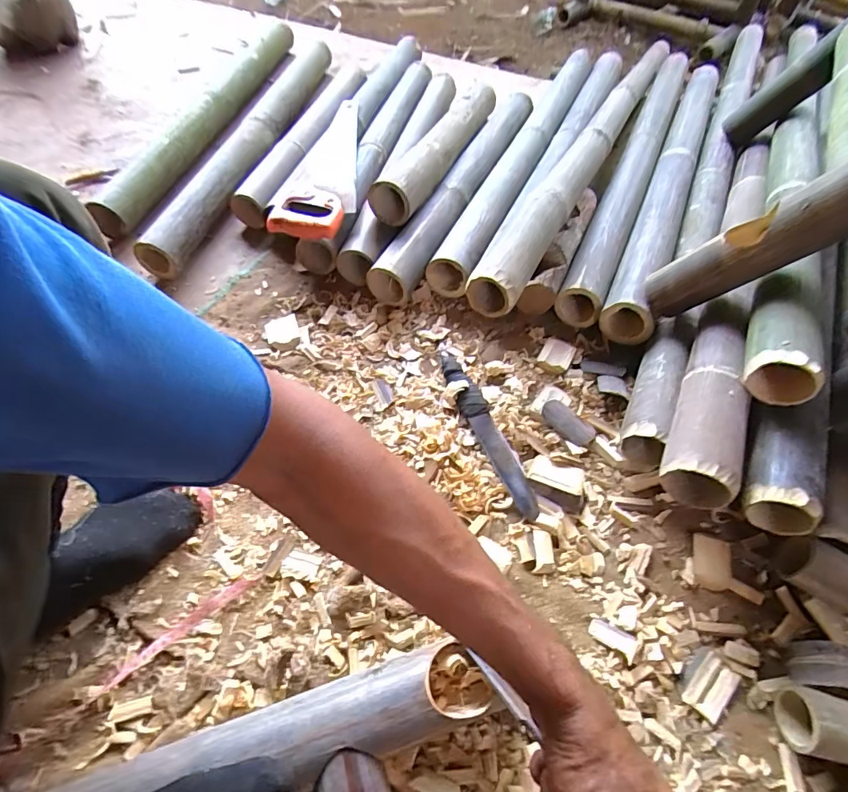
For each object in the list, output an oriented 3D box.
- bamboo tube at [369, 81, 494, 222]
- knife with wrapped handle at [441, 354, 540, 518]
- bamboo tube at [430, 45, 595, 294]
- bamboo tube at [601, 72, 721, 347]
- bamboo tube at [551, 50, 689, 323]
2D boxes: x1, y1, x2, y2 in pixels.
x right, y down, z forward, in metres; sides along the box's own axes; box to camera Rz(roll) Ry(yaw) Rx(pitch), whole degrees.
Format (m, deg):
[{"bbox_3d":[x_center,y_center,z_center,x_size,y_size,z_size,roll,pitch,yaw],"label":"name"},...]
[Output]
[{"bbox_3d":[0.047,-0.533,0.908,0.078,0.072,0.559,20,58,13],"label":"bamboo tube"},{"bbox_3d":[0.086,0.043,0.620,0.036,0.023,0.260,-21,60,-13],"label":"knife with wrapped handle"},{"bbox_3d":[0.220,-0.529,0.976,0.083,0.077,0.888,21,60,13],"label":"bamboo tube"},{"bbox_3d":[0.515,-0.482,0.918,0.081,0.065,0.993,22,58,14],"label":"bamboo tube"},{"bbox_3d":[0.458,-0.523,0.959,0.073,0.058,1.019,22,60,13],"label":"bamboo tube"}]

